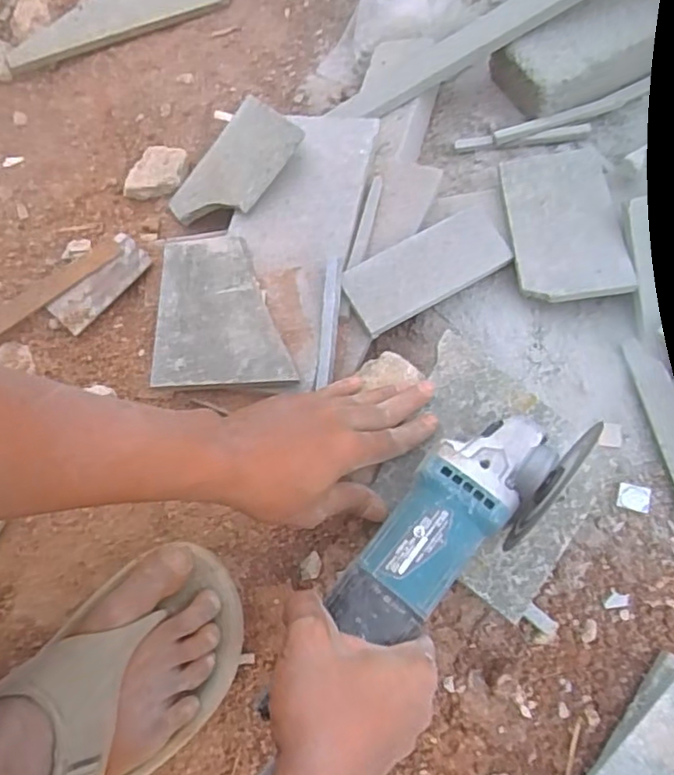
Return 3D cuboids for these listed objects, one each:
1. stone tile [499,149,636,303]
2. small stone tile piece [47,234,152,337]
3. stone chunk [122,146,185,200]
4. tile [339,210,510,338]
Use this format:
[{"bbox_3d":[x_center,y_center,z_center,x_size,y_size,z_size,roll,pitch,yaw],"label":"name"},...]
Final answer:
[{"bbox_3d":[0.206,-0.150,0.573,0.094,0.011,0.149,-6,69,7],"label":"stone tile"},{"bbox_3d":[-0.242,-0.106,0.639,0.042,0.010,0.108,43,83,-9],"label":"small stone tile piece"},{"bbox_3d":[-0.204,-0.242,0.705,0.059,0.021,0.060,2,67,0],"label":"stone chunk"},{"bbox_3d":[0.082,-0.108,0.573,0.153,0.009,0.066,-29,75,-9],"label":"tile"}]

